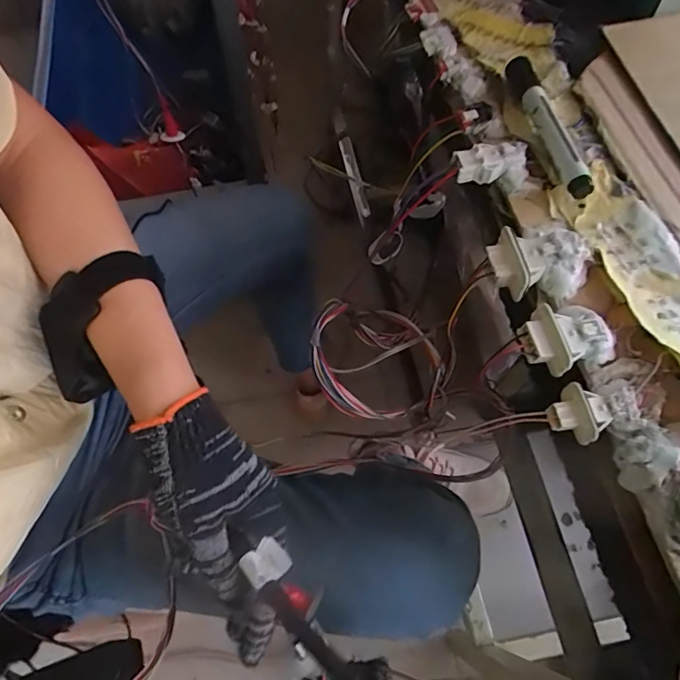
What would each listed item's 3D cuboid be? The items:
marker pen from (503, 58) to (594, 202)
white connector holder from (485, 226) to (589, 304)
[{"bbox_3d":[0.150,-0.158,0.360,0.020,0.017,0.141,-7,64,-3],"label":"marker pen"},{"bbox_3d":[0.124,-0.049,0.310,0.060,0.026,0.045,-12,64,-6],"label":"white connector holder"}]

